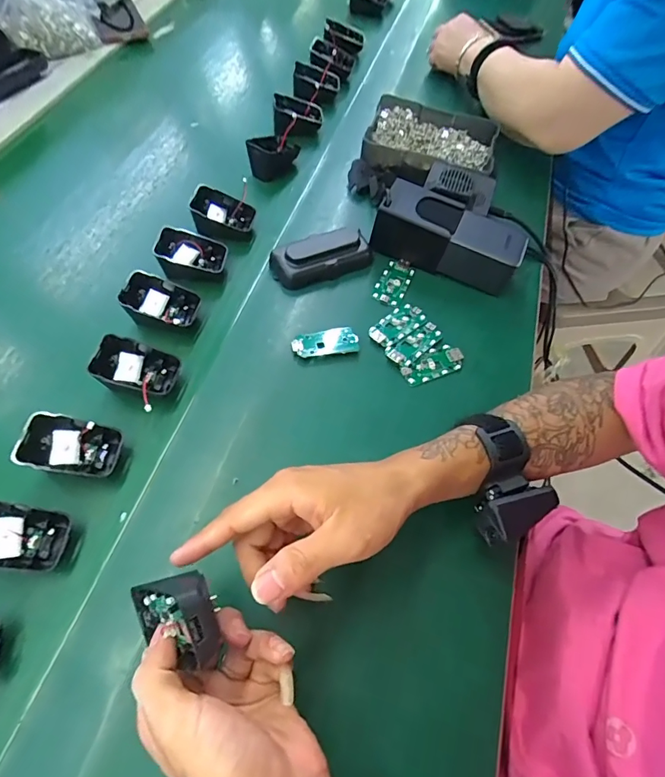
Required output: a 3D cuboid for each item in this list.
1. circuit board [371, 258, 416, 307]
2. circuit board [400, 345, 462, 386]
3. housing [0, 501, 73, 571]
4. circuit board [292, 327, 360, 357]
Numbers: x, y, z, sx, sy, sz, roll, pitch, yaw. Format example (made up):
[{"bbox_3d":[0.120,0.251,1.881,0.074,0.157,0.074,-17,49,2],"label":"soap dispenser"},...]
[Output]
[{"bbox_3d":[0.067,-0.117,0.478,0.033,0.006,0.065,20,63,9],"label":"circuit board"},{"bbox_3d":[0.098,-0.024,0.430,0.063,0.007,0.030,-21,64,-13],"label":"circuit board"},{"bbox_3d":[-0.232,0.108,0.319,0.068,0.028,0.043,21,64,-27],"label":"housing"},{"bbox_3d":[-0.007,-0.046,0.426,0.063,0.005,0.029,-10,62,-7],"label":"circuit board"}]

